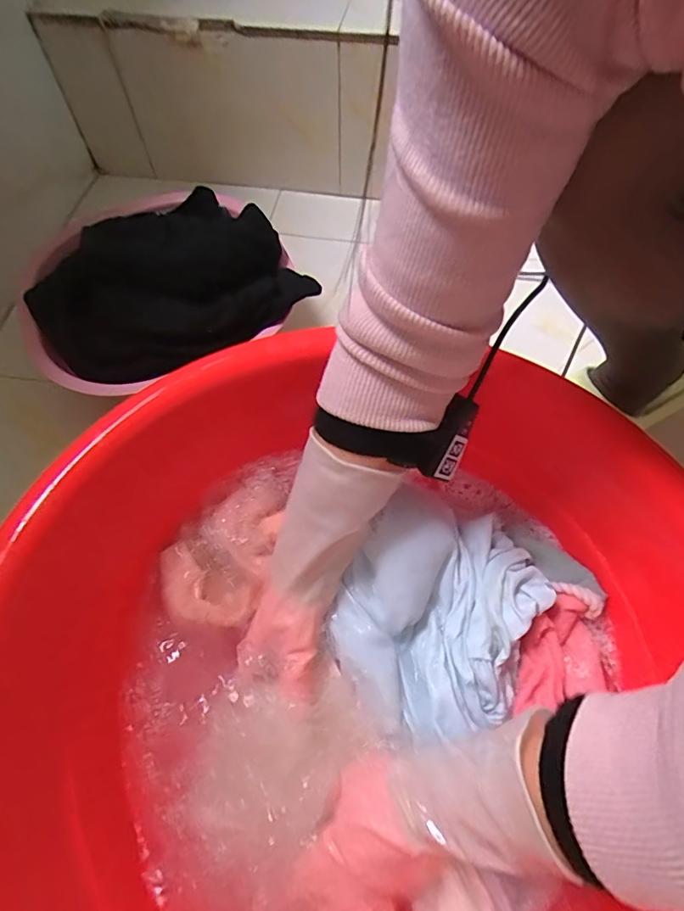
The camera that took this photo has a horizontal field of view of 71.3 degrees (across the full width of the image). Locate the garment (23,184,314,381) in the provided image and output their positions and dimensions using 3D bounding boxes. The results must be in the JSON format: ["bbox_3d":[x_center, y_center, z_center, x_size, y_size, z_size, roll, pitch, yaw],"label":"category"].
[{"bbox_3d":[-0.196,-0.194,0.544,0.278,0.097,0.198,-35,67,-17],"label":"garment"}]

